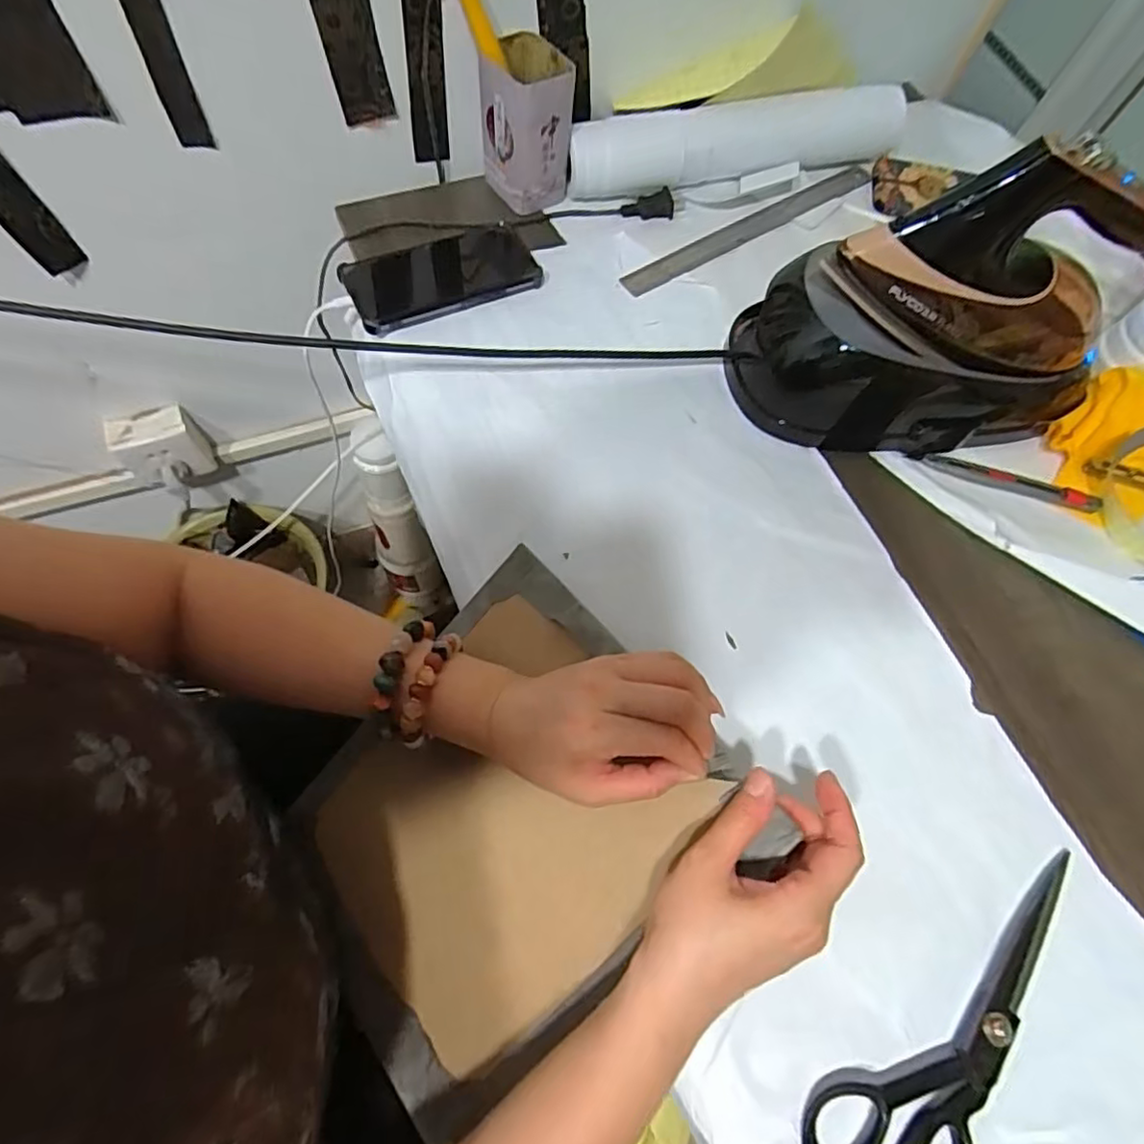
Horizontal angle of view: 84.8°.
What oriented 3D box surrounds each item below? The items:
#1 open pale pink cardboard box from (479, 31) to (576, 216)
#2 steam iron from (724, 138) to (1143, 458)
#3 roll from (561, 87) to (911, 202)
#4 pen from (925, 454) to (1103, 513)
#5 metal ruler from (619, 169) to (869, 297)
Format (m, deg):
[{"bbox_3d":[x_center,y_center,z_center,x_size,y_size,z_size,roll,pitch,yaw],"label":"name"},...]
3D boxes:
[{"bbox_3d":[-0.043,-0.410,0.584,0.081,0.113,0.074,-1,66,-4],"label":"open pale pink cardboard box"},{"bbox_3d":[0.279,-0.189,0.462,0.280,0.183,0.123,8,66,0],"label":"steam iron"},{"bbox_3d":[0.165,-0.423,0.622,0.345,0.063,0.052,-11,67,-8],"label":"roll"},{"bbox_3d":[0.363,-0.076,0.514,0.139,0.005,0.017,20,66,5],"label":"pen"},{"bbox_3d":[0.180,-0.346,0.628,0.312,0.006,0.030,-31,73,-15],"label":"metal ruler"}]

